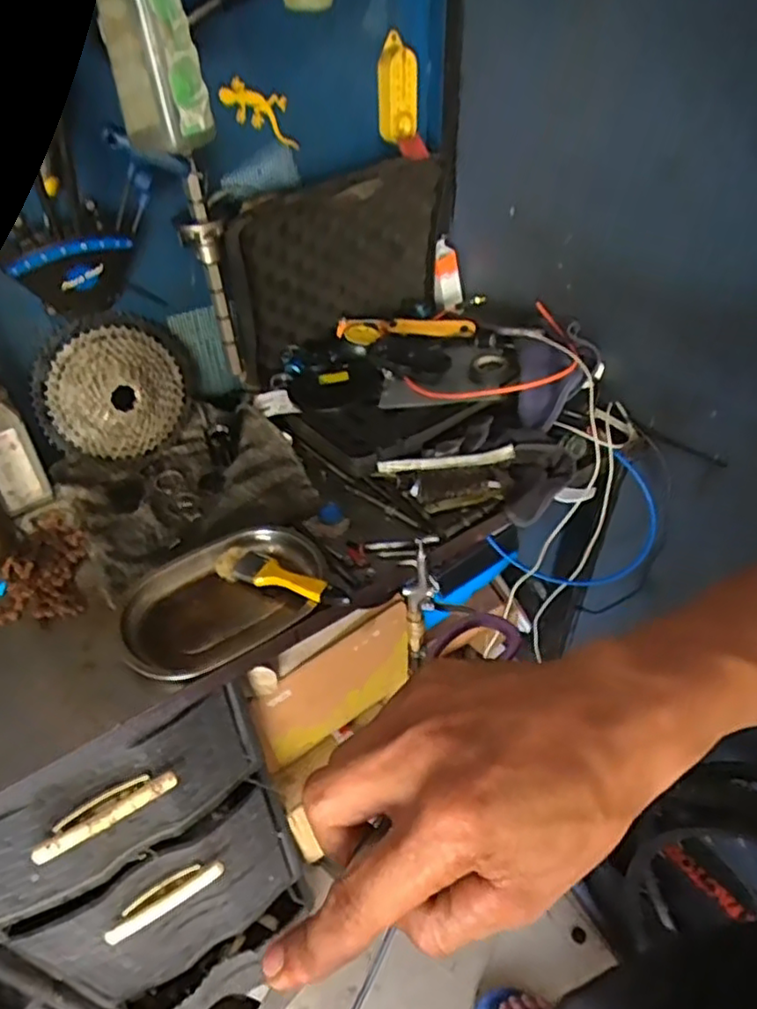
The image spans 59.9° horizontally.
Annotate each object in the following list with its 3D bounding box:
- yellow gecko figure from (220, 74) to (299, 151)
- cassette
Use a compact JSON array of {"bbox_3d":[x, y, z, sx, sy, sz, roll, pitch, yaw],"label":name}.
[{"bbox_3d":[-0.136,-0.473,0.792,0.116,0.048,0.017,9,25,-50],"label":"yellow gecko figure"},{"bbox_3d":[-0.329,-0.143,0.838,0.200,0.162,0.065,-30,50,-26],"label":"cassette"}]

